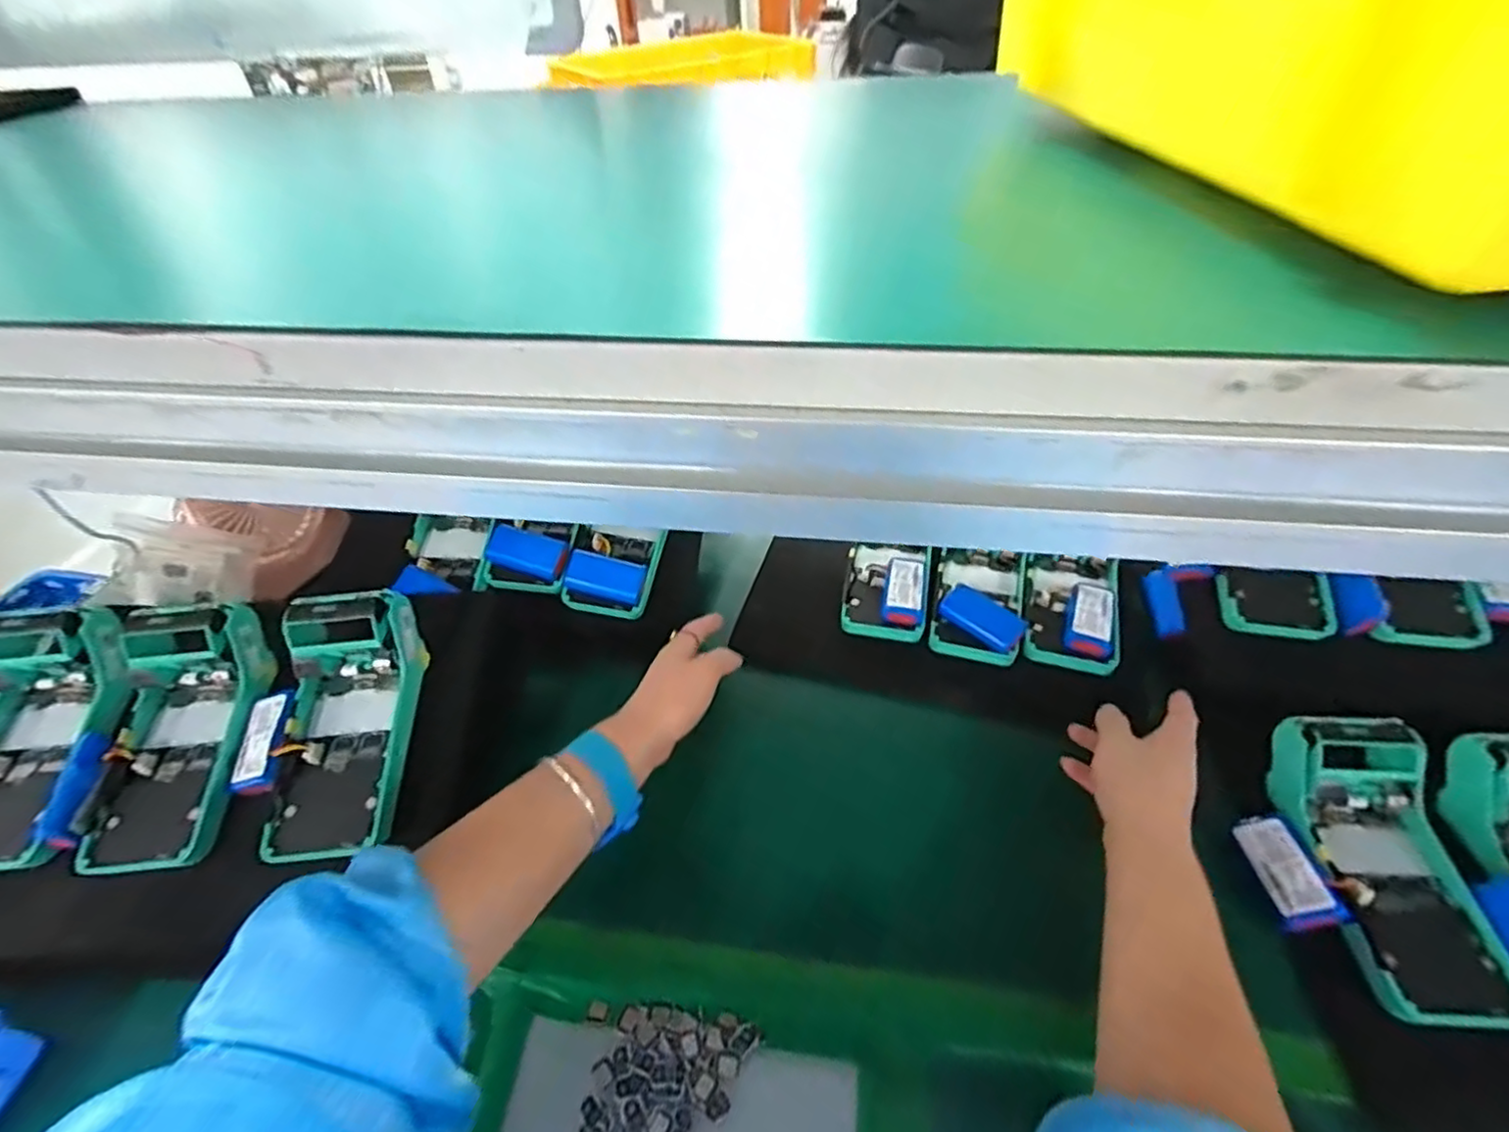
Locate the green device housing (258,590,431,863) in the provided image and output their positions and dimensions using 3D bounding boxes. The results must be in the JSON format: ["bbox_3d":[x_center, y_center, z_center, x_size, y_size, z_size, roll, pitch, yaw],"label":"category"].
[{"bbox_3d":[-0.275,0.106,0.446,0.073,0.053,0.166,-2,73,1],"label":"green device housing"}]

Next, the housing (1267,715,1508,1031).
[{"bbox_3d":[0.397,0.179,0.405,0.083,0.059,0.168,-1,44,2],"label":"housing"}]

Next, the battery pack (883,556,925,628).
[{"bbox_3d":[0.137,0.023,0.599,0.034,0.024,0.070,7,45,10],"label":"battery pack"}]

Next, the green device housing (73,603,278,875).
[{"bbox_3d":[-0.388,0.108,0.433,0.080,0.083,0.152,-5,44,-2],"label":"green device housing"}]

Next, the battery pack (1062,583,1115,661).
[{"bbox_3d":[0.286,0.044,0.561,0.037,0.017,0.071,14,46,17],"label":"battery pack"}]

